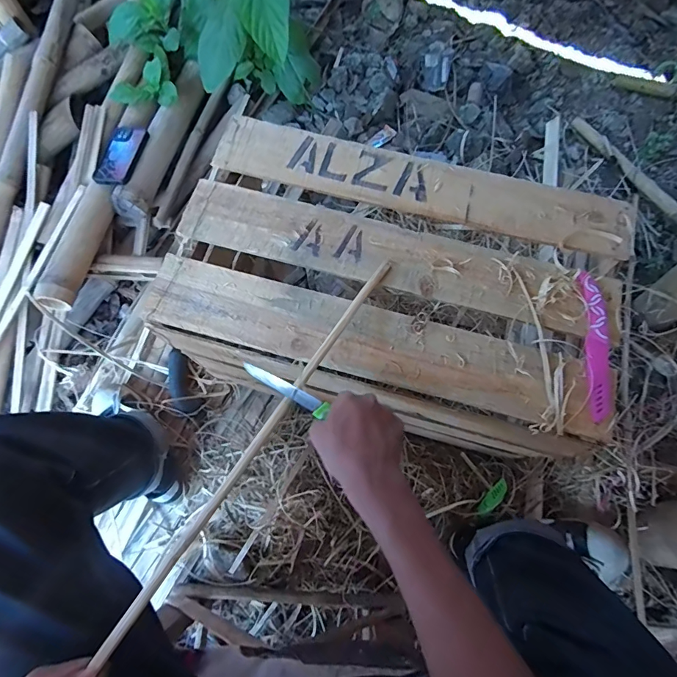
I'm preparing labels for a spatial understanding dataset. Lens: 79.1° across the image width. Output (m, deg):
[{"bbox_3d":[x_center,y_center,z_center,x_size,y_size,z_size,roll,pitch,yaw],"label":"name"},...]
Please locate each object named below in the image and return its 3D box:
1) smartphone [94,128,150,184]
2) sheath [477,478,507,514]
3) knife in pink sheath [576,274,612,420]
[{"bbox_3d":[-0.498,-0.420,0.940,0.086,0.015,0.168,10,67,-3],"label":"smartphone"},{"bbox_3d":[0.289,0.295,0.762,0.023,0.019,0.079,35,108,13],"label":"sheath"},{"bbox_3d":[0.317,0.005,0.504,0.031,0.016,0.189,3,68,2],"label":"knife in pink sheath"}]

